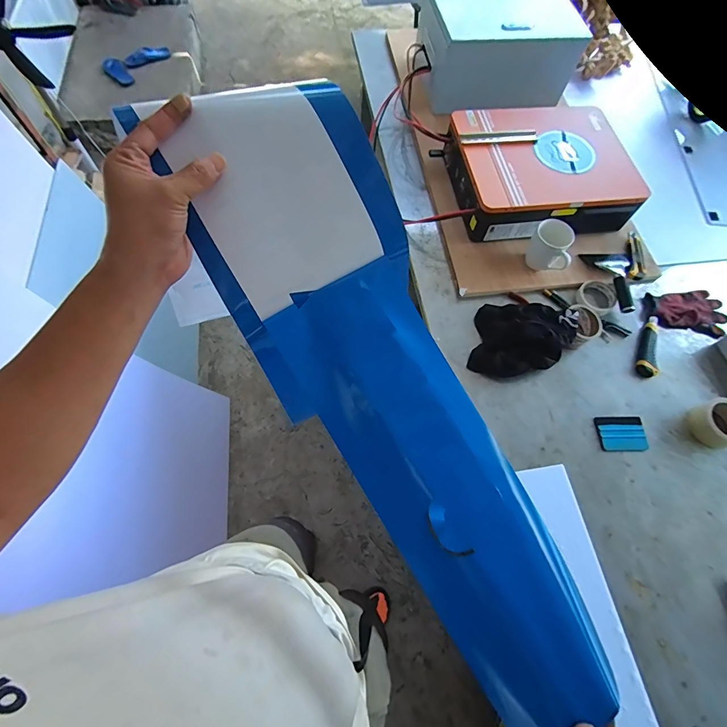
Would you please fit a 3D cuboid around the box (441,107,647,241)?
[{"bbox_3d":[0.452,-0.490,1.014,0.435,0.126,0.346,-4,66,-4],"label":"box"}]

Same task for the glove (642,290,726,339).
[{"bbox_3d":[0.784,-0.121,0.939,0.192,0.019,0.126,-5,67,-4],"label":"glove"}]

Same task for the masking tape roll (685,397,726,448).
[{"bbox_3d":[0.744,0.124,0.813,0.103,0.046,0.095,1,66,-2],"label":"masking tape roll"}]

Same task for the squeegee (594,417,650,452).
[{"bbox_3d":[0.543,0.147,0.815,0.094,0.015,0.074,0,66,-2],"label":"squeegee"}]

